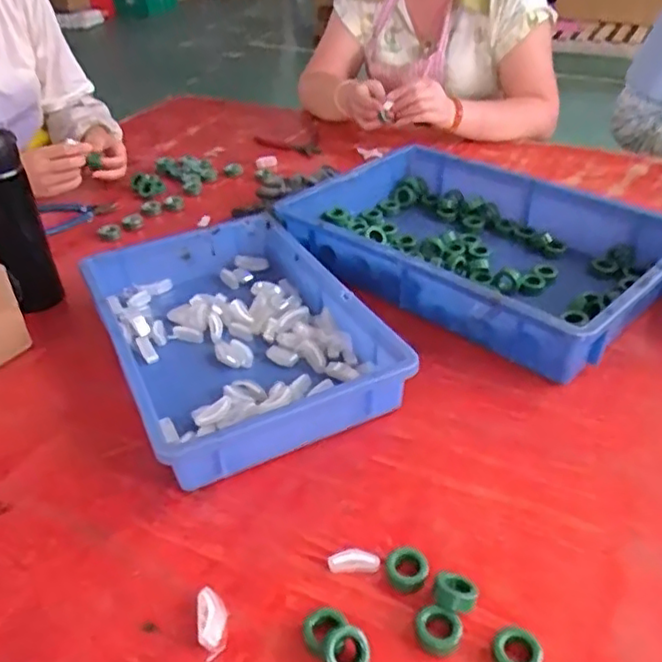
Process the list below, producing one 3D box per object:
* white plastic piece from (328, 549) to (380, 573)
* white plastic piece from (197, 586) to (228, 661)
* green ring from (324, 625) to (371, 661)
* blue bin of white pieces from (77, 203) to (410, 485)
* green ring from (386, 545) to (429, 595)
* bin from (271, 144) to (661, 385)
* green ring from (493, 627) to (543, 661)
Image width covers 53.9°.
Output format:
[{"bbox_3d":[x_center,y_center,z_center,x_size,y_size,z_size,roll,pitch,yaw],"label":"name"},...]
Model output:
[{"bbox_3d":[0.017,0.171,0.484,0.037,0.008,0.015,-3,36,1],"label":"white plastic piece"},{"bbox_3d":[-0.082,0.201,0.451,0.020,0.009,0.047,-9,36,-9],"label":"white plastic piece"},{"bbox_3d":[0.011,0.206,0.418,0.030,0.006,0.030,25,62,-7],"label":"green ring"},{"bbox_3d":[-0.103,-0.005,0.690,0.242,0.066,0.363,-18,38,-19],"label":"blue bin of white pieces"},{"bbox_3d":[0.055,0.171,0.474,0.030,0.010,0.036,3,36,9],"label":"green ring"},{"bbox_3d":[0.181,-0.109,0.806,0.302,0.073,0.435,-29,43,-31],"label":"bin"},{"bbox_3d":[0.121,0.210,0.423,0.030,0.012,0.031,-2,36,2],"label":"green ring"}]

